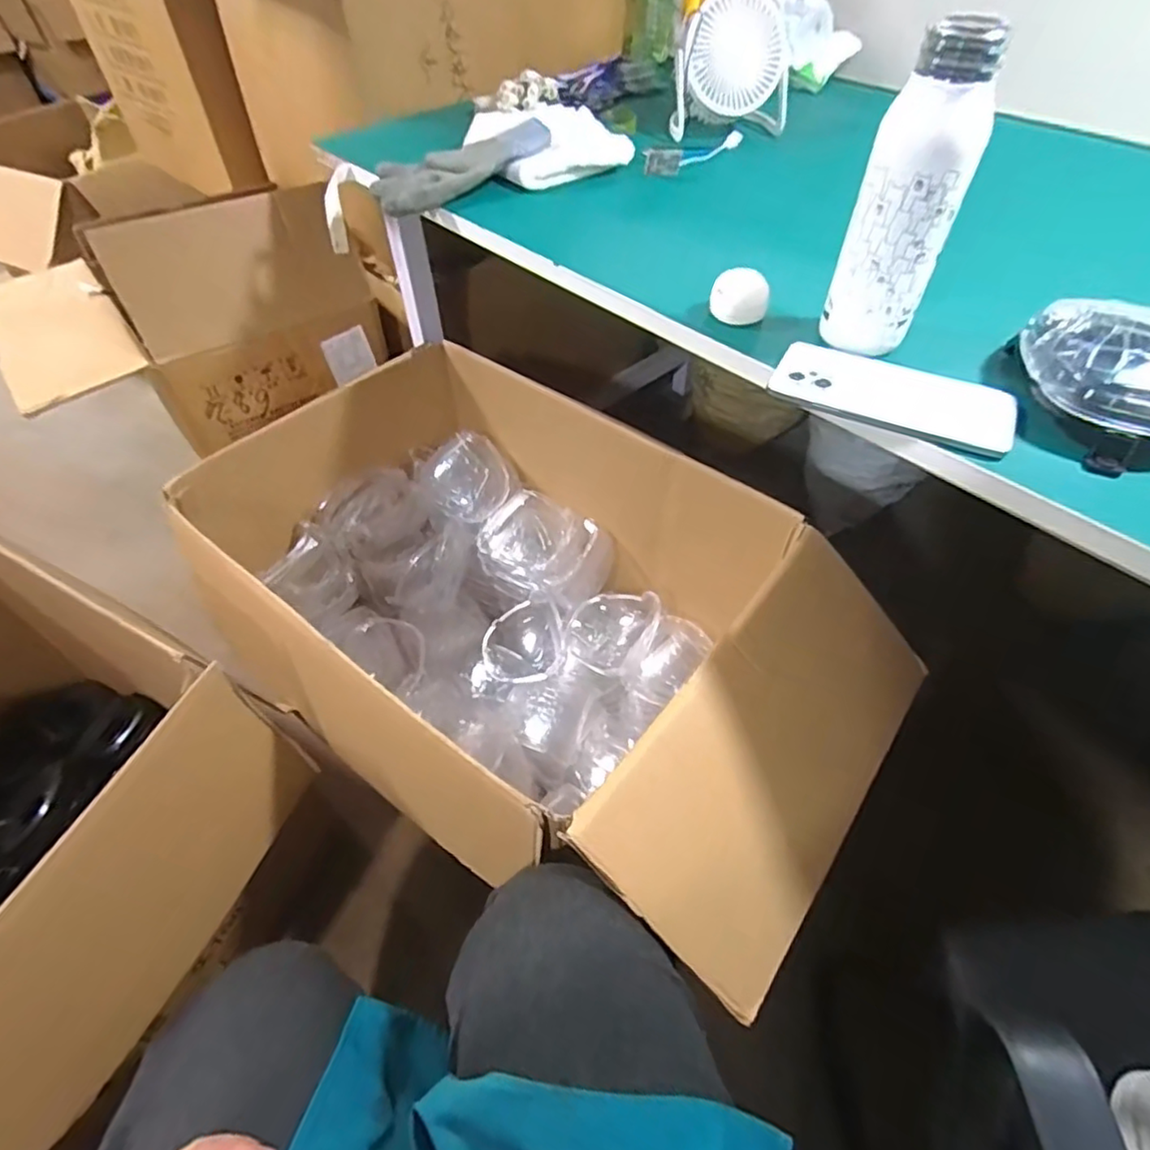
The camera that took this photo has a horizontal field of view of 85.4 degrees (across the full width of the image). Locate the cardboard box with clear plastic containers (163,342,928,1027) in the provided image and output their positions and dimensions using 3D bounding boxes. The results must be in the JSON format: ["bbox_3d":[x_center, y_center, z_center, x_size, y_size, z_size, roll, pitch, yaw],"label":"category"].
[{"bbox_3d":[-0.050,0.054,0.840,0.865,0.354,0.499,33,57,23],"label":"cardboard box with clear plastic containers"}]

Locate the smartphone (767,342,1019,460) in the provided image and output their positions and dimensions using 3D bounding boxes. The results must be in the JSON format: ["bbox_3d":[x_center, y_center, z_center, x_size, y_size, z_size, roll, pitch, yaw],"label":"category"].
[{"bbox_3d":[0.229,-0.131,0.454,0.160,0.014,0.065,24,54,18],"label":"smartphone"}]

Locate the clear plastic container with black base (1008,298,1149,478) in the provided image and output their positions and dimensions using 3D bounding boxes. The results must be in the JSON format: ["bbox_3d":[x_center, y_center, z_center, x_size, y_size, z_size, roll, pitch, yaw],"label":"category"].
[{"bbox_3d":[0.361,-0.130,0.420,0.127,0.068,0.113,35,58,24],"label":"clear plastic container with black base"}]

